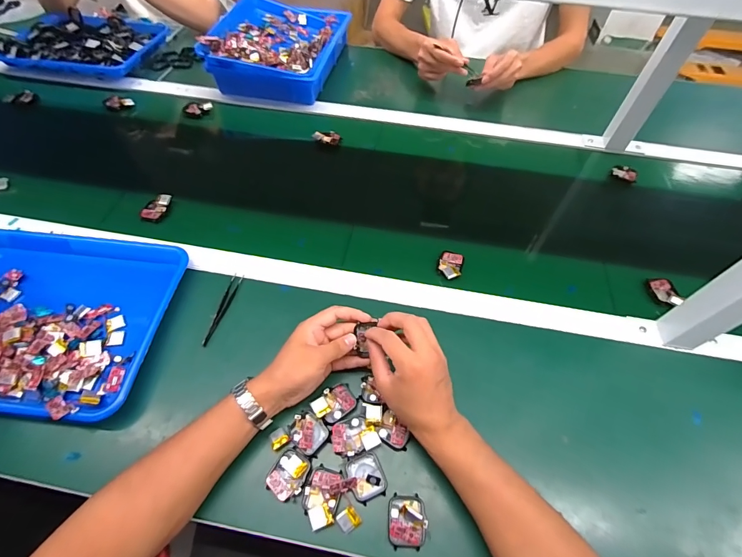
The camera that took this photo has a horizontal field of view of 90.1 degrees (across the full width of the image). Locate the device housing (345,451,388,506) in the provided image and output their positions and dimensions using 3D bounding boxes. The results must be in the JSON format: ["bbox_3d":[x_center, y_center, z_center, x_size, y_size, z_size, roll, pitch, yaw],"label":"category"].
[{"bbox_3d":[-0.004,0.220,0.411,0.040,0.009,0.044,-21,59,-15],"label":"device housing"}]

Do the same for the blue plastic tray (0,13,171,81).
[{"bbox_3d":[-0.691,-0.577,0.900,0.337,0.044,0.247,11,57,6],"label":"blue plastic tray"}]

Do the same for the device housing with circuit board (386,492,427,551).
[{"bbox_3d":[0.038,0.252,0.385,0.039,0.015,0.047,5,56,1],"label":"device housing with circuit board"}]

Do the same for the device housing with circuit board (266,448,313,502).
[{"bbox_3d":[-0.091,0.215,0.407,0.040,0.006,0.048,20,58,12],"label":"device housing with circuit board"}]

